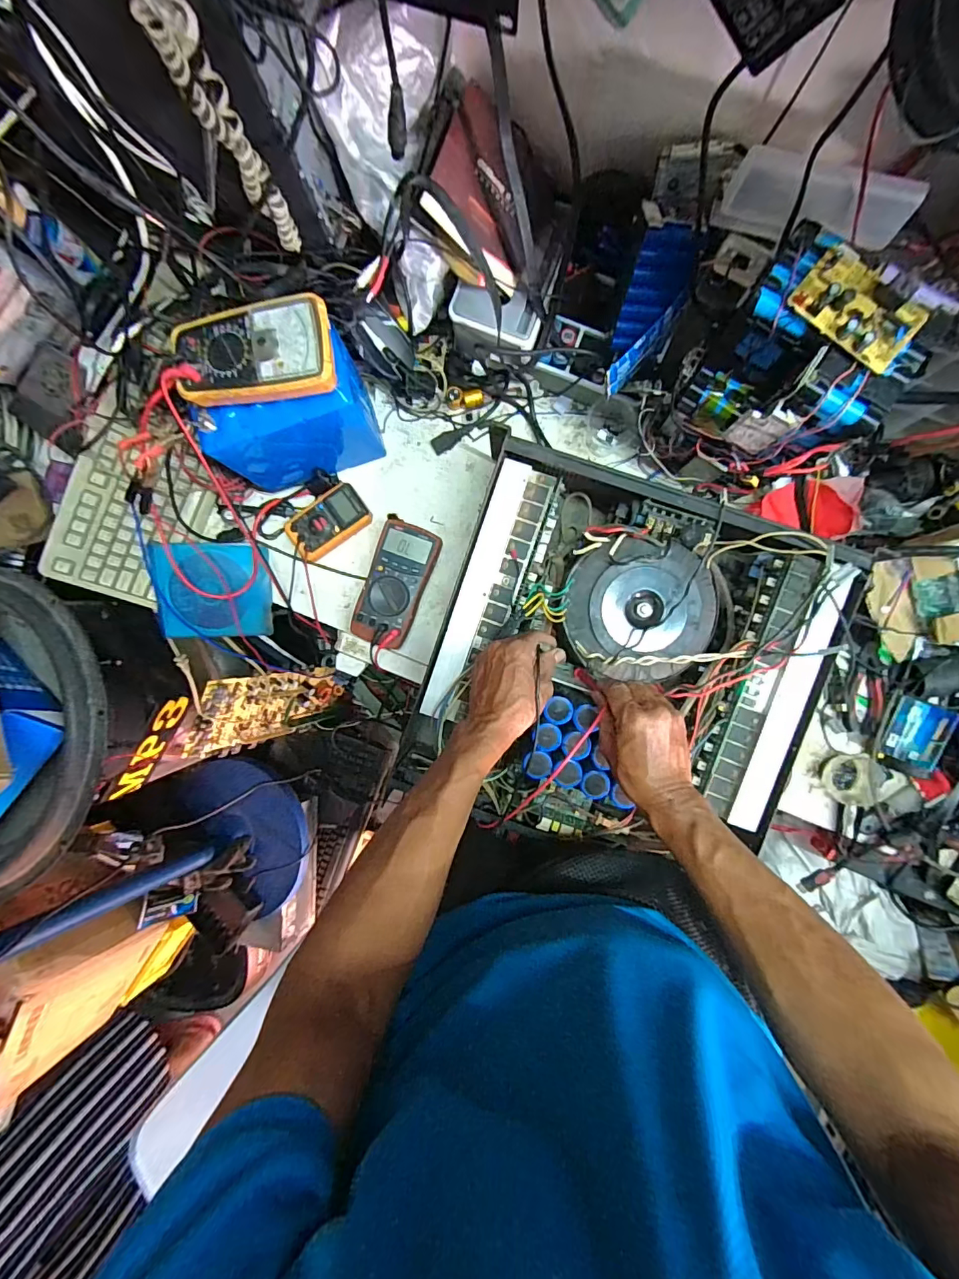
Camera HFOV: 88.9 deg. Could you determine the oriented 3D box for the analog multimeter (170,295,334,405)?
[{"bbox_3d":[-0.230,-0.295,0.500,0.156,0.031,0.091,-9,90,4],"label":"analog multimeter"}]

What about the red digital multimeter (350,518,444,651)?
[{"bbox_3d":[-0.116,-0.076,0.681,0.080,0.037,0.167,21,92,3],"label":"red digital multimeter"}]

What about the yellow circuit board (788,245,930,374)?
[{"bbox_3d":[0.300,-0.261,0.381,0.094,0.017,0.058,39,93,3],"label":"yellow circuit board"}]

